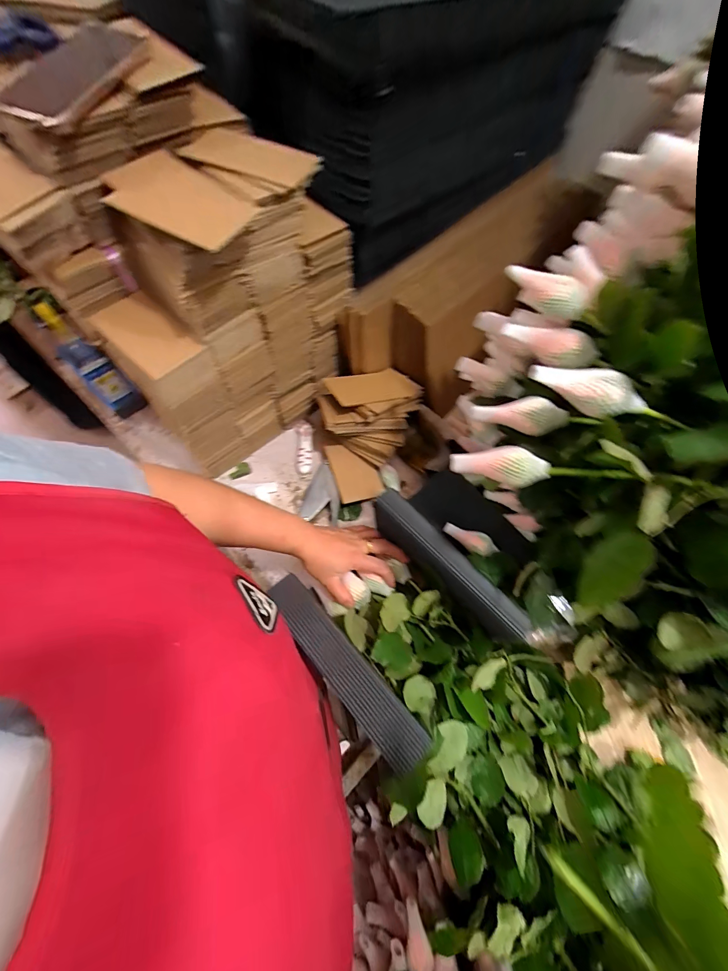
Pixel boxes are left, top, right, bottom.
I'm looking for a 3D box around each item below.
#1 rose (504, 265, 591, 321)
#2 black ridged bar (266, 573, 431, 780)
[{"bbox_3d":[0.172,-0.187,0.326,0.081,0.027,0.026,41,70,14],"label":"rose"},{"bbox_3d":[-0.022,0.181,0.344,0.042,0.014,0.208,-39,74,-18],"label":"black ridged bar"}]

